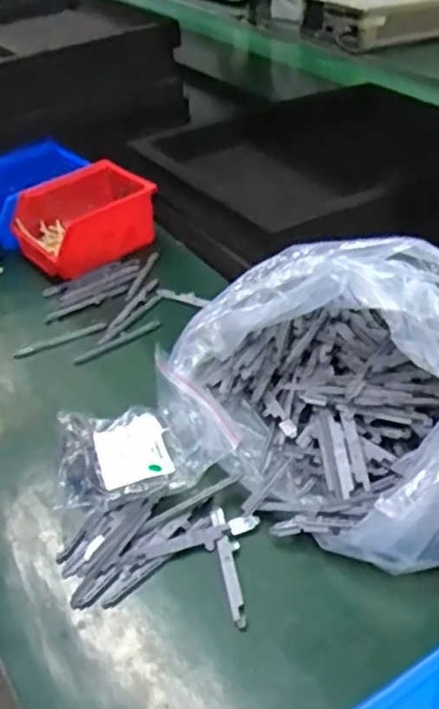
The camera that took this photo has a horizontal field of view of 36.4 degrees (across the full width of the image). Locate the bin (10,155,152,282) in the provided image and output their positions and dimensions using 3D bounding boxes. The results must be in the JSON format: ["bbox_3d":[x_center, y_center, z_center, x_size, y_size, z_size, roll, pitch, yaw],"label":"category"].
[{"bbox_3d":[-0.155,-0.152,0.768,0.137,0.078,0.101,-30,46,-27],"label":"bin"}]

